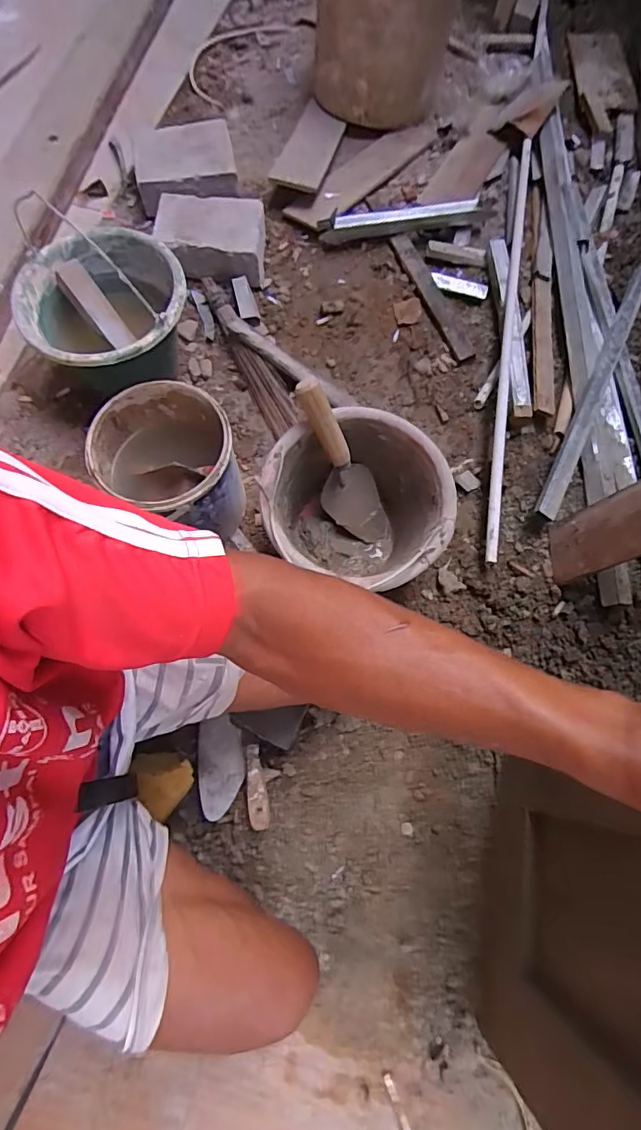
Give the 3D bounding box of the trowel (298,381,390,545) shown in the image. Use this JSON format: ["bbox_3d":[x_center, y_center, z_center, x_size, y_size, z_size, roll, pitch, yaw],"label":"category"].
[{"bbox_3d":[0.035,-0.135,0.727,0.089,0.287,0.071,-47,53,-12],"label":"trowel"}]

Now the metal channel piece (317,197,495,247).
[{"bbox_3d":[0.174,-0.685,1.007,0.352,0.050,0.038,-8,71,-5],"label":"metal channel piece"}]

